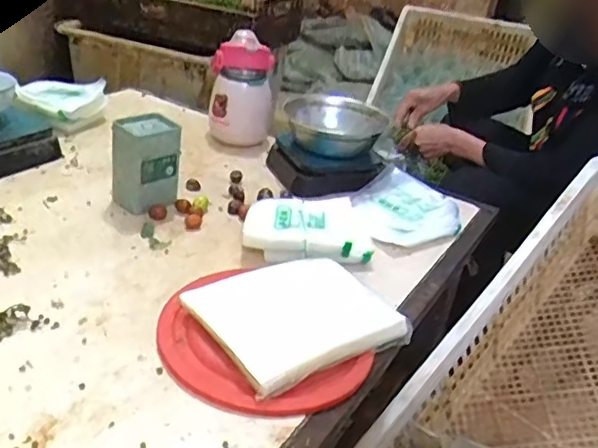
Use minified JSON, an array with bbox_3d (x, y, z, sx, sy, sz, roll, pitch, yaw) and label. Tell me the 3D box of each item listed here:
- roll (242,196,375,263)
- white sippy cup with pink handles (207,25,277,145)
[{"bbox_3d":[0.013,0.005,0.811,0.168,0.041,0.116,6,29,-4],"label":"roll"},{"bbox_3d":[-0.106,-0.245,1.107,0.114,0.181,0.089,4,29,-8],"label":"white sippy cup with pink handles"}]

